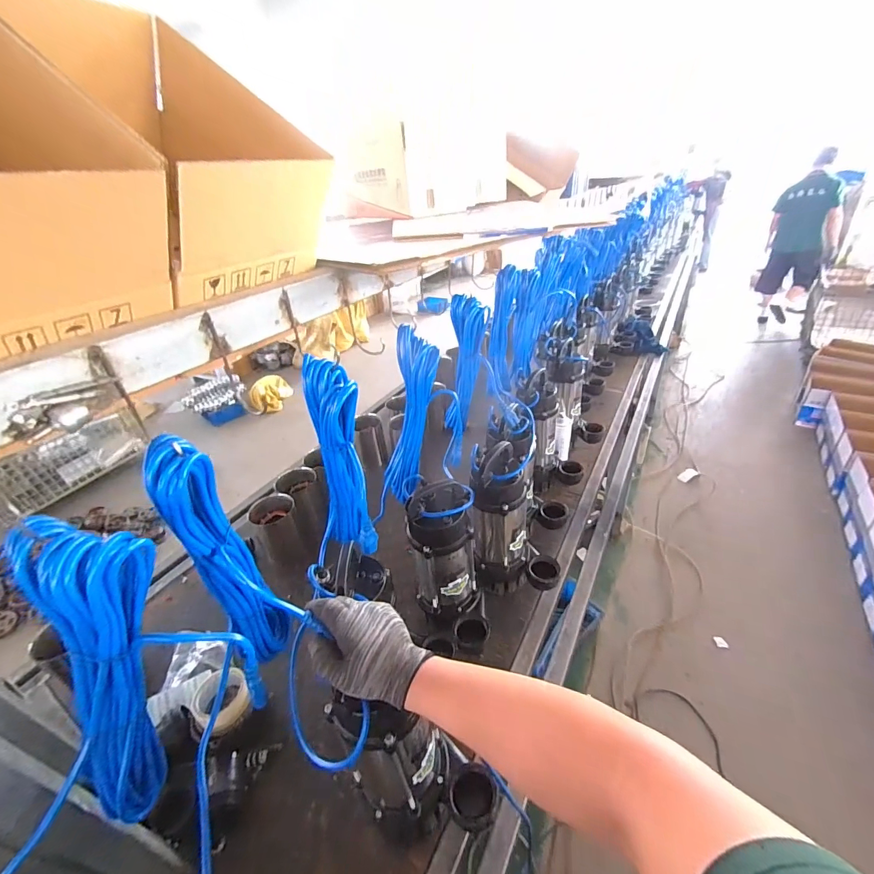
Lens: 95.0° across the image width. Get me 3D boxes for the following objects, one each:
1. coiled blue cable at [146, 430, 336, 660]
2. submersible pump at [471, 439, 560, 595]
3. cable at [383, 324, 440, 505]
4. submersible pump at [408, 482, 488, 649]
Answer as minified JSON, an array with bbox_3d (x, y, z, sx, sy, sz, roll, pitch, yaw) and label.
[{"bbox_3d":[-0.253,0.156,0.497,0.047,0.346,0.091,1,36,11],"label":"coiled blue cable"},{"bbox_3d":[0.171,0.198,0.903,0.180,0.353,0.144,-7,33,1],"label":"submersible pump"},{"bbox_3d":[-0.055,-0.040,0.783,0.131,0.328,0.047,-22,36,-21],"label":"cable"},{"bbox_3d":[0.020,0.272,0.821,0.139,0.357,0.163,-6,33,1],"label":"submersible pump"}]

